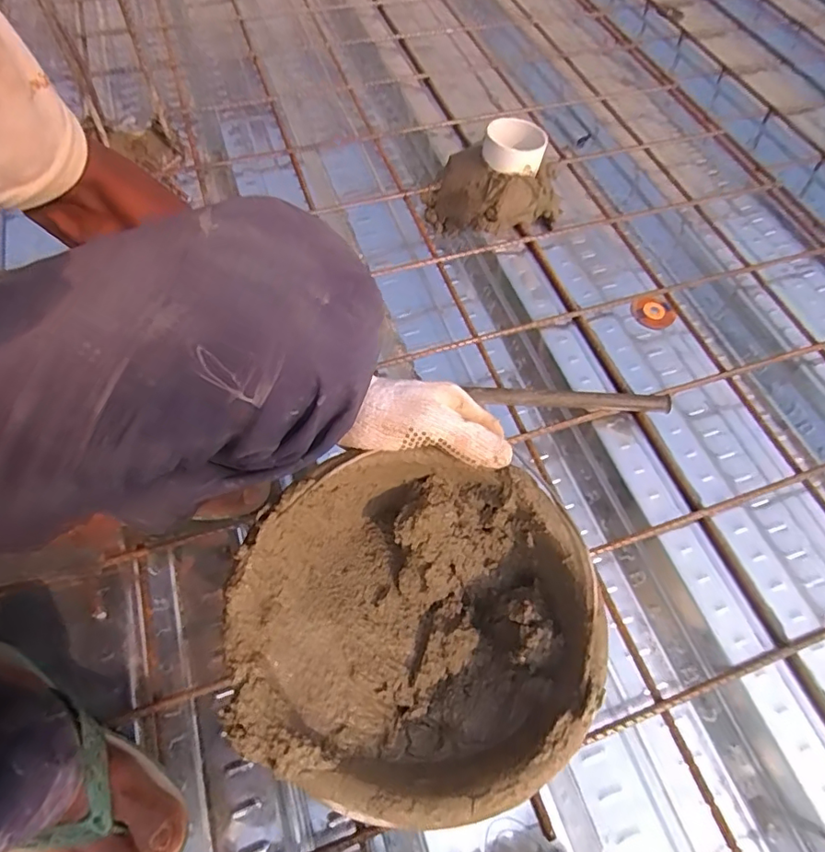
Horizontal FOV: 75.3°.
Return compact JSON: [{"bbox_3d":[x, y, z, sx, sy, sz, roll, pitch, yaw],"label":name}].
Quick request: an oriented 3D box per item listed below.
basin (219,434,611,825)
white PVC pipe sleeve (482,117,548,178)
[{"bbox_3d":[0.003,0.146,0.394,0.247,0.097,0.226,1,61,-1],"label":"basin"},{"bbox_3d":[0.149,-0.407,0.777,0.089,0.036,0.088,19,60,8],"label":"white PVC pipe sleeve"}]

